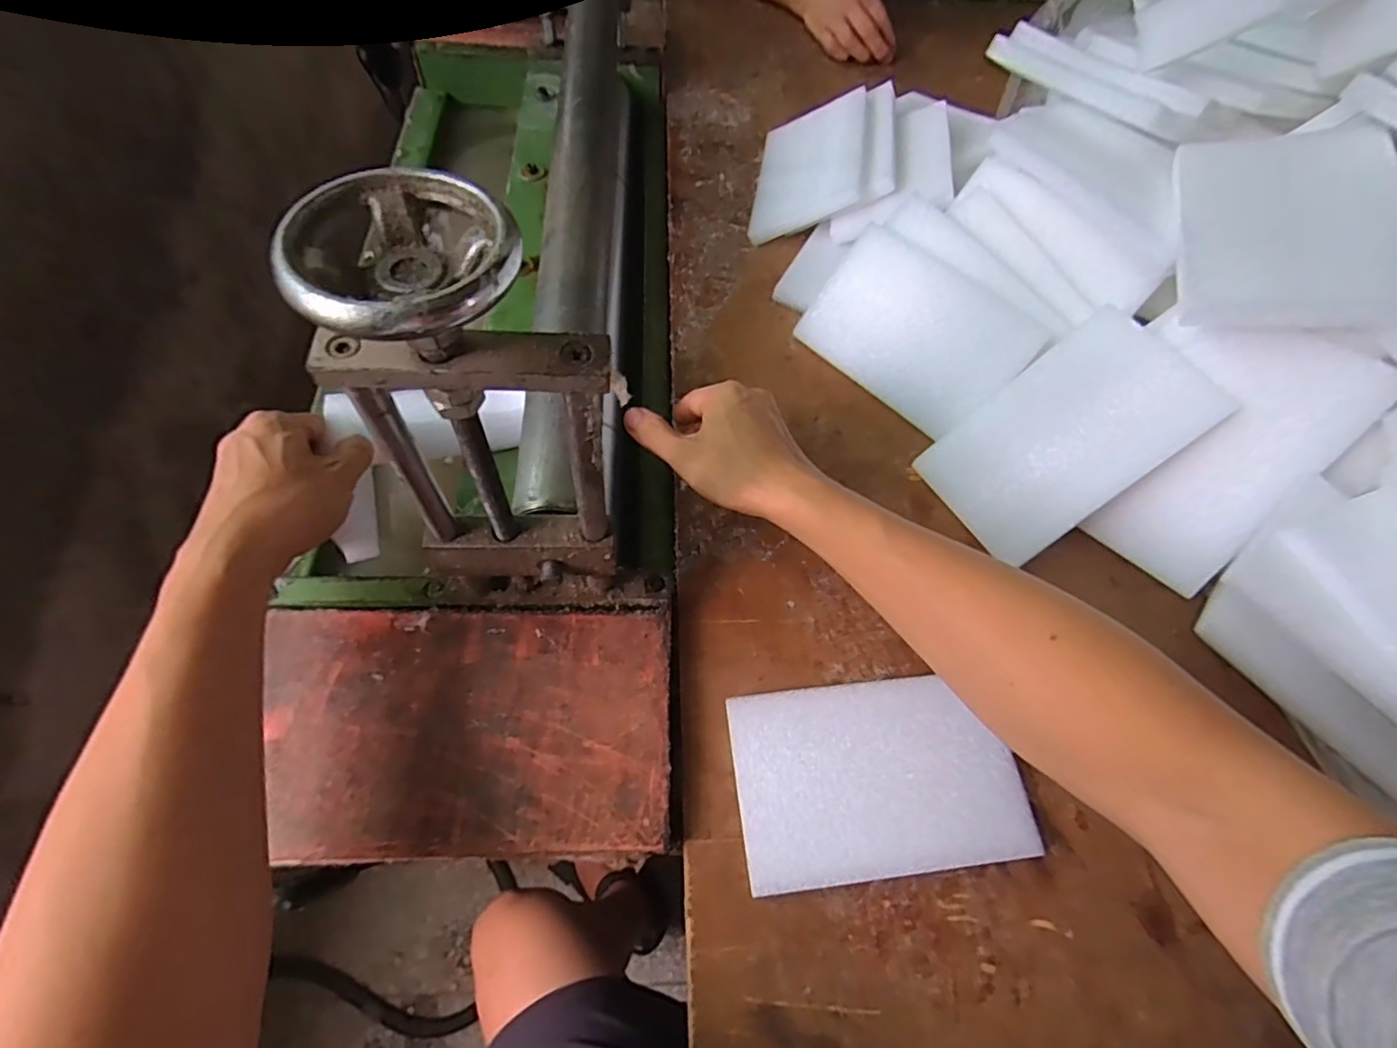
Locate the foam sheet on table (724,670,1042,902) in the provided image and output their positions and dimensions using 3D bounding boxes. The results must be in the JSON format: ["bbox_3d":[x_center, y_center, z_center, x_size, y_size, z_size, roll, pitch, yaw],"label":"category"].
[{"bbox_3d":[0.108,0.155,0.381,0.168,0.020,0.108,-4,63,-6],"label":"foam sheet on table"}]

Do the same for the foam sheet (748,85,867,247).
[{"bbox_3d":[0.110,-0.363,0.618,0.108,0.015,0.169,-5,63,27],"label":"foam sheet"}]

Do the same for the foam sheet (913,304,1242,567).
[{"bbox_3d":[0.261,-0.062,0.445,0.173,0.008,0.109,-42,67,18],"label":"foam sheet"}]

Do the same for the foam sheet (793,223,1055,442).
[{"bbox_3d":[0.173,-0.158,0.504,0.171,0.012,0.111,45,106,20],"label":"foam sheet"}]

